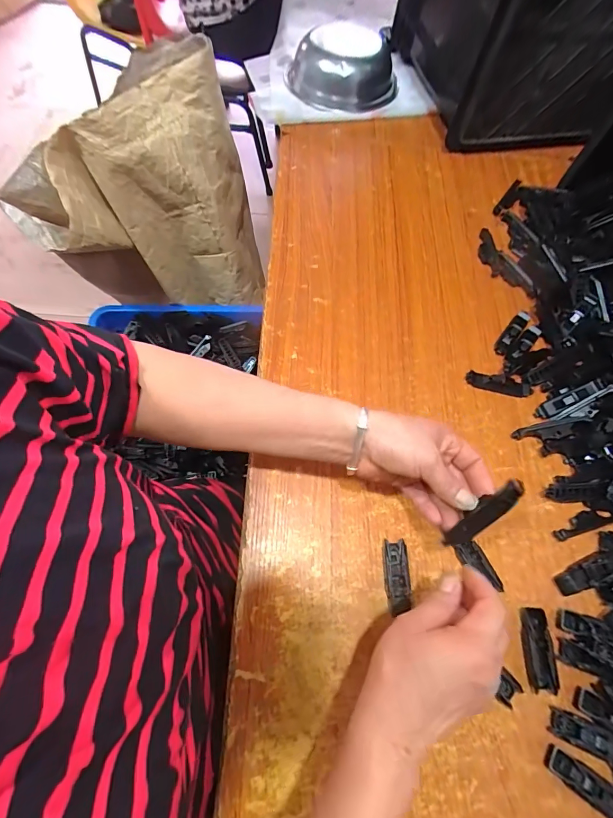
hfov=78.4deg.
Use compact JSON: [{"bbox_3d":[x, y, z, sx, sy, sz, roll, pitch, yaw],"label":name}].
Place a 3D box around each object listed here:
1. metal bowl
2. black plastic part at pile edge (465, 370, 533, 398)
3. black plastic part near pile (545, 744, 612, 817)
[{"bbox_3d":[0.063,-0.619,0.675,0.188,0.068,0.188,0,67,0],"label":"metal bowl"},{"bbox_3d":[0.235,-0.030,0.455,0.081,0.018,0.018,11,67,4],"label":"black plastic part at pile edge"},{"bbox_3d":[0.234,0.313,0.315,0.064,0.005,0.022,34,70,13],"label":"black plastic part near pile"}]

